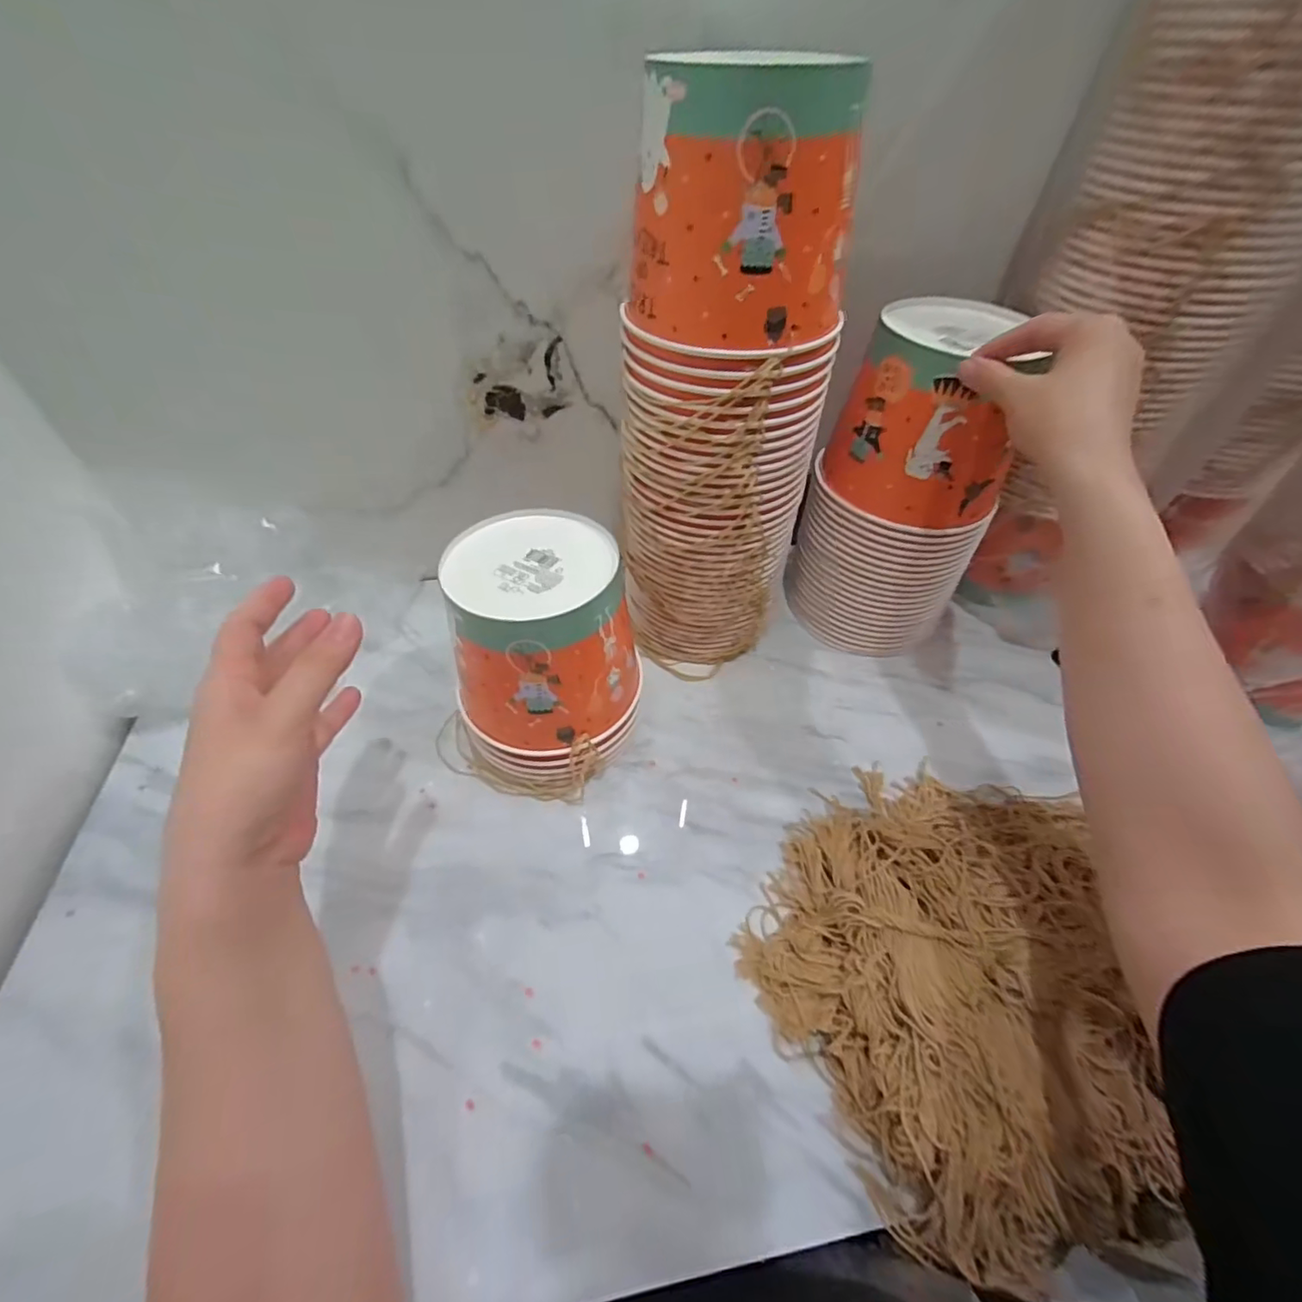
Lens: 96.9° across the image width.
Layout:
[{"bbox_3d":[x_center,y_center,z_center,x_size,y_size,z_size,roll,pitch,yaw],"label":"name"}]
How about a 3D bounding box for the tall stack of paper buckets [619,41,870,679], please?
[{"bbox_3d":[0.055,-0.166,0.464,0.133,0.420,0.123,34,57,25],"label":"tall stack of paper buckets"}]

